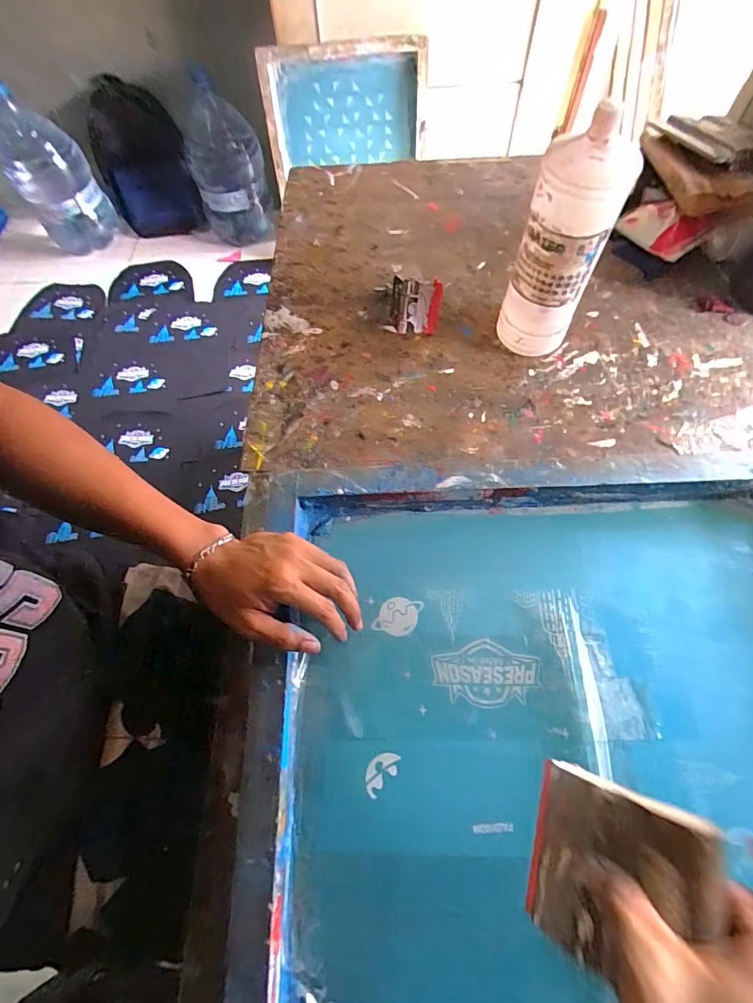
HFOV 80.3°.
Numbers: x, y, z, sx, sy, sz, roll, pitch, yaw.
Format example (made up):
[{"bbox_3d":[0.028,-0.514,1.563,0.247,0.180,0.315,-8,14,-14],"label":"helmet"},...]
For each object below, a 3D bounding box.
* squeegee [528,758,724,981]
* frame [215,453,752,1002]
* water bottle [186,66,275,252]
[{"bbox_3d":[0.121,0.195,0.231,0.009,0.098,0.086,22,71,-23],"label":"squeegee"},{"bbox_3d":[0.161,0.176,0.362,0.554,0.059,0.452,0,64,0],"label":"frame"},{"bbox_3d":[-0.495,-1.122,1.529,0.260,0.450,0.221,-15,65,-6],"label":"water bottle"}]

